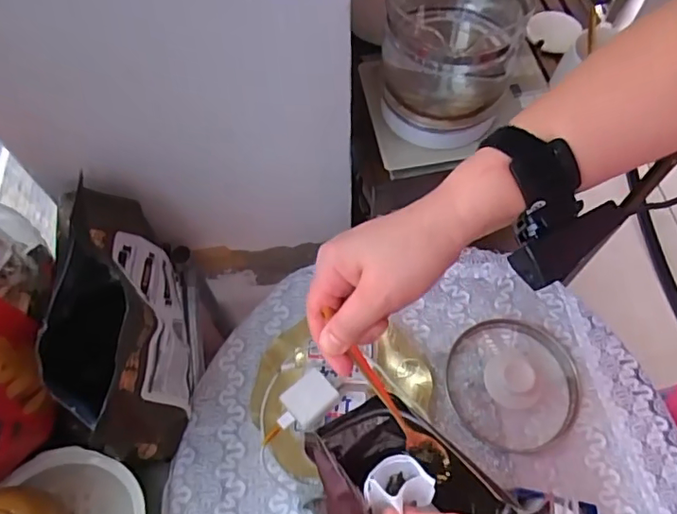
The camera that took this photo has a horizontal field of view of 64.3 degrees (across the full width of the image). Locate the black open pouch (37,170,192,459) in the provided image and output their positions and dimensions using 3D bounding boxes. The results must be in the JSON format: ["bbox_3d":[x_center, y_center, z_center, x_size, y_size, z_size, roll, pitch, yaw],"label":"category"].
[{"bbox_3d":[-0.232,0.074,0.586,0.097,0.184,0.250,-14,63,-6],"label":"black open pouch"}]

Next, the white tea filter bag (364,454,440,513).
[{"bbox_3d":[0.036,0.141,0.330,0.041,0.024,0.034,-14,63,-6],"label":"white tea filter bag"}]

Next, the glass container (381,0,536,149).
[{"bbox_3d":[0.123,-0.240,0.612,0.135,0.158,0.149,5,63,3],"label":"glass container"}]

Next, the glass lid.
[{"bbox_3d":[0.204,0.142,0.621,0.143,0.061,0.146,0,63,1],"label":"glass lid"}]

